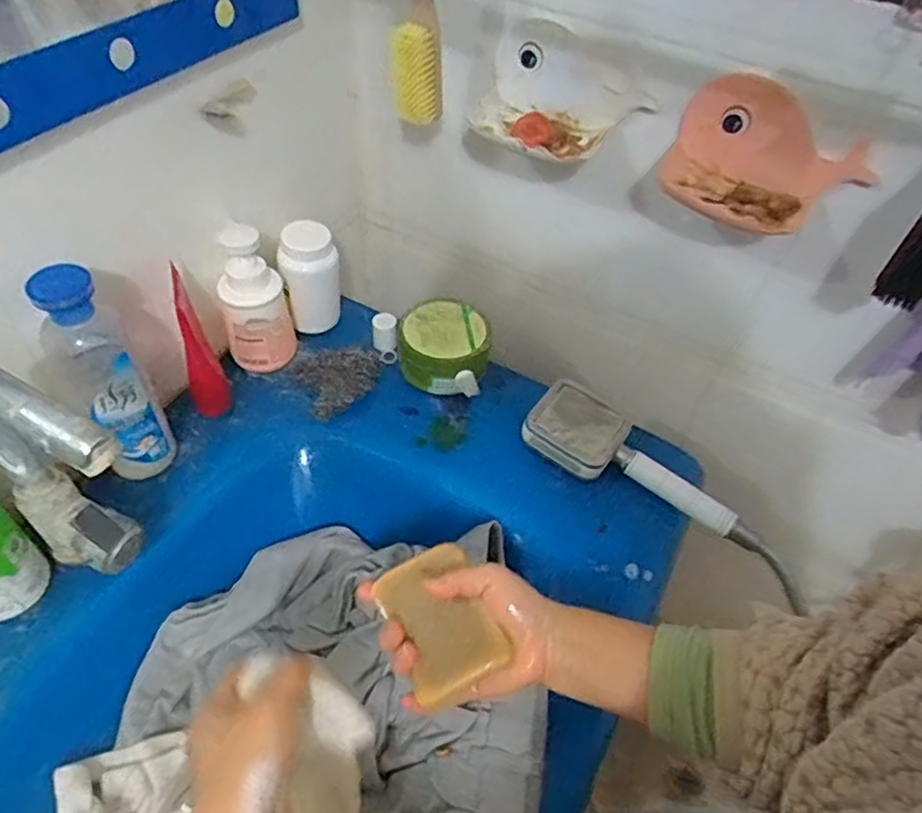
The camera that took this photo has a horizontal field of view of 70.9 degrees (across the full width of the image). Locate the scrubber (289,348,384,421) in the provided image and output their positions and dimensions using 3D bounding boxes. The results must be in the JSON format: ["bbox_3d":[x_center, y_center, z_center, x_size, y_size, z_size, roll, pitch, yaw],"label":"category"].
[{"bbox_3d":[-0.134,-0.028,0.714,0.098,0.029,0.088,-6,50,-11],"label":"scrubber"}]

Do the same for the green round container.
[{"bbox_3d":[-0.020,-0.073,0.733,0.097,0.058,0.103,3,49,-3],"label":"green round container"}]

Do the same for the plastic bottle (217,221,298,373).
[{"bbox_3d":[-0.218,-0.109,0.686,0.072,0.161,0.061,-10,51,-14],"label":"plastic bottle"}]

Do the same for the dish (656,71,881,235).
[{"bbox_3d":[0.257,-0.205,0.545,0.166,0.091,0.070,22,51,13],"label":"dish"}]

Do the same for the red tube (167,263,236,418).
[{"bbox_3d":[-0.257,-0.057,0.639,0.035,0.163,0.051,-14,52,-17],"label":"red tube"}]

